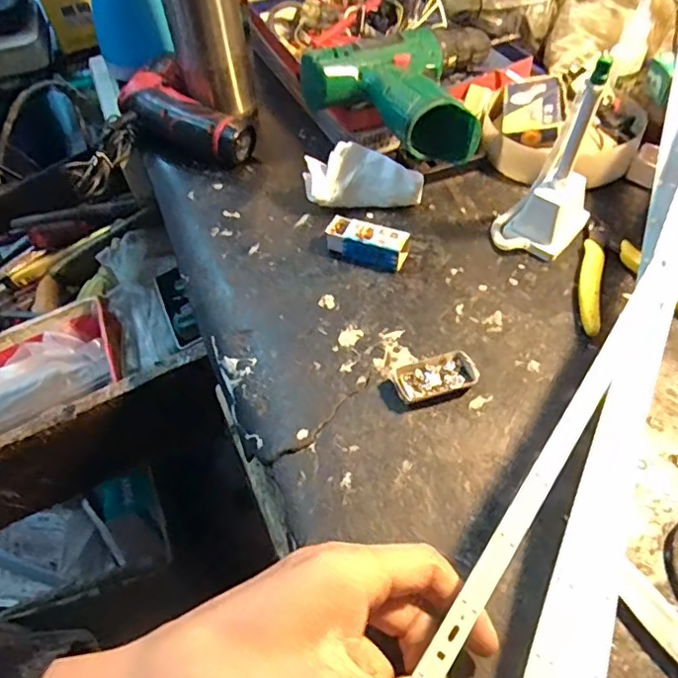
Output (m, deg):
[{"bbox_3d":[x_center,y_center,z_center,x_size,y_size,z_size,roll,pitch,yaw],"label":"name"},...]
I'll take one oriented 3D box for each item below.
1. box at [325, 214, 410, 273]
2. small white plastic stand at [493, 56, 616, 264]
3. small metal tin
[{"bbox_3d":[0.020,-0.071,0.427,0.060,0.020,0.028,16,55,16],"label":"box"},{"bbox_3d":[0.152,-0.115,0.403,0.066,0.109,0.048,15,54,15],"label":"small white plastic stand"},{"bbox_3d":[0.060,0.024,0.356,0.050,0.010,0.027,-15,52,-7],"label":"small metal tin"}]

